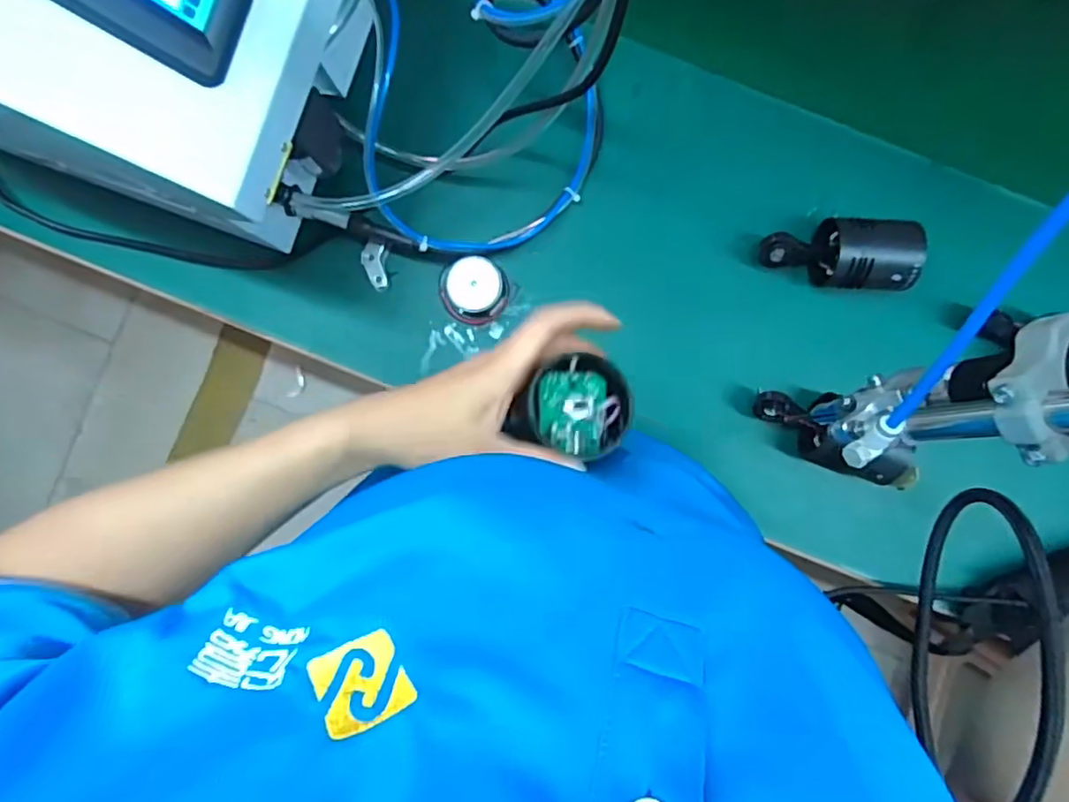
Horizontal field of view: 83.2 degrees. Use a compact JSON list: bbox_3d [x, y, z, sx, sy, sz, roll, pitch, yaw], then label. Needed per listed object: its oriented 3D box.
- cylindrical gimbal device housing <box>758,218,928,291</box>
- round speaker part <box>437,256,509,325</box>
[{"bbox_3d":[0.238,-0.118,0.474,0.116,0.049,0.063,8,84,4],"label":"cylindrical gimbal device housing"},{"bbox_3d":[-0.051,-0.089,0.487,0.056,0.035,0.053,0,89,0],"label":"round speaker part"}]

